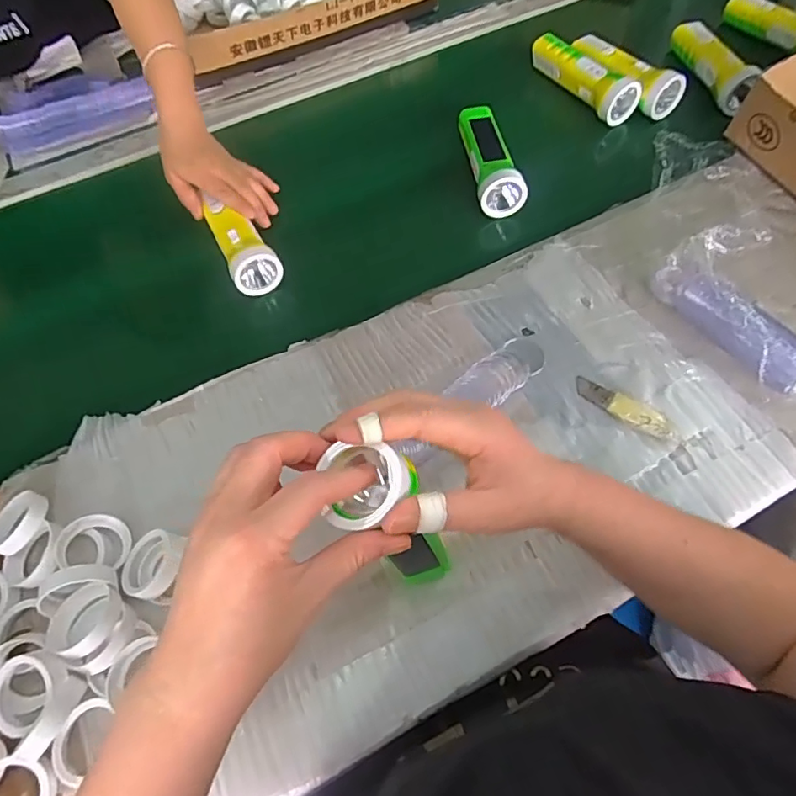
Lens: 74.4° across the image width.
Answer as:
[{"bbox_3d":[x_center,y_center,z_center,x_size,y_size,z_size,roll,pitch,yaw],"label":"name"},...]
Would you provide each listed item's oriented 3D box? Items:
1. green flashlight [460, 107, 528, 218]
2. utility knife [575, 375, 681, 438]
[{"bbox_3d":[0.109,-0.276,0.632,0.050,0.061,0.152,-9,63,-2],"label":"green flashlight"},{"bbox_3d":[0.214,0.008,0.493,0.094,0.008,0.028,29,68,17],"label":"utility knife"}]

